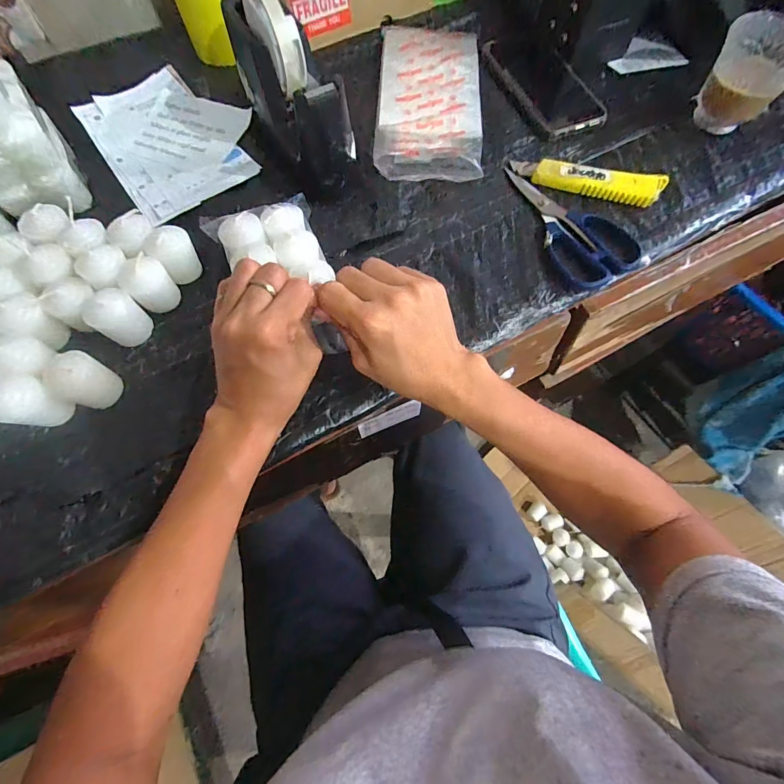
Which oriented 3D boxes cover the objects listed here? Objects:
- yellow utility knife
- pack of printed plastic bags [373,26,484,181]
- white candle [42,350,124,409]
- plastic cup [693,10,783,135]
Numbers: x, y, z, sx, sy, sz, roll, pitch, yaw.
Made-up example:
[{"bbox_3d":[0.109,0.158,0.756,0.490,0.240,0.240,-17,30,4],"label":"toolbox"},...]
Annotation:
[{"bbox_3d":[0.202,-0.220,0.398,0.148,0.016,0.030,14,71,5],"label":"yellow utility knife"},{"bbox_3d":[0.044,-0.343,0.436,0.115,0.027,0.243,2,70,0],"label":"pack of printed plastic bags"},{"bbox_3d":[-0.247,-0.009,0.306,0.037,0.048,0.032,-42,76,-14],"label":"white candle"},{"bbox_3d":[0.377,-0.332,0.406,0.080,0.077,0.076,38,74,12],"label":"plastic cup"}]

